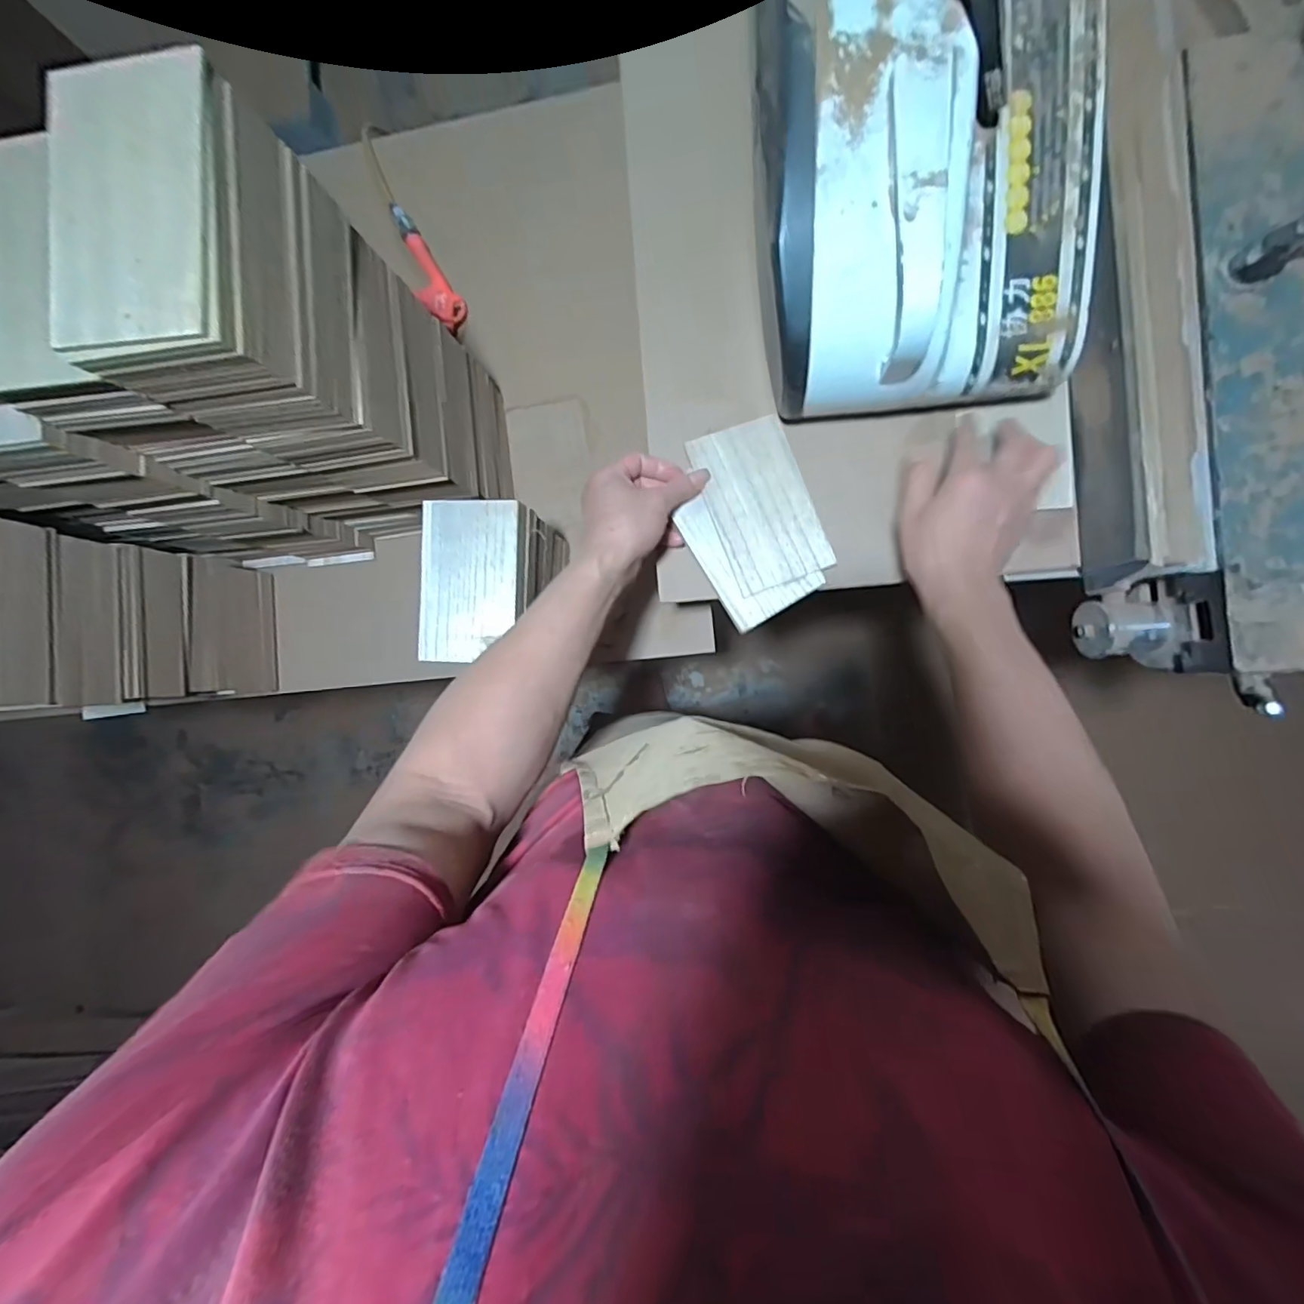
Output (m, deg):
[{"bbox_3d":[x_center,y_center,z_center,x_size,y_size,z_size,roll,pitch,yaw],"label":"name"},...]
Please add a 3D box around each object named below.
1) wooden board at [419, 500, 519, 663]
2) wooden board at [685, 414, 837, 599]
[{"bbox_3d":[-0.181,-0.069,0.545,0.096,0.008,0.156,2,88,7],"label":"wooden board"},{"bbox_3d":[0.105,-0.142,0.534,0.096,0.004,0.157,-21,88,-4],"label":"wooden board"}]

